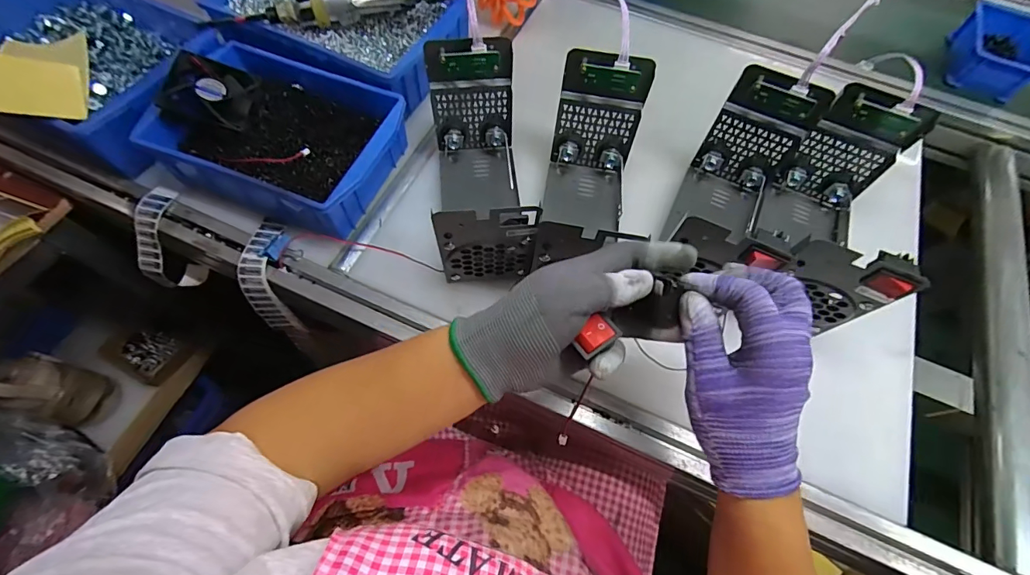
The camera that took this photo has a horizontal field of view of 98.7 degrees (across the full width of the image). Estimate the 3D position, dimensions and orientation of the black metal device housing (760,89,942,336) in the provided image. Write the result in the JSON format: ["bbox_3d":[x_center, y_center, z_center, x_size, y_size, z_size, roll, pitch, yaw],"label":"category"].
[{"bbox_3d":[0.334,-0.067,0.469,0.090,0.156,0.220,22,66,8],"label":"black metal device housing"}]

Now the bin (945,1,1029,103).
[{"bbox_3d":[0.736,-0.366,0.681,0.107,0.058,0.139,29,67,11],"label":"bin"}]

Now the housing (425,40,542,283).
[{"bbox_3d":[-0.040,-0.129,0.477,0.088,0.144,0.222,-5,65,-4],"label":"housing"}]

